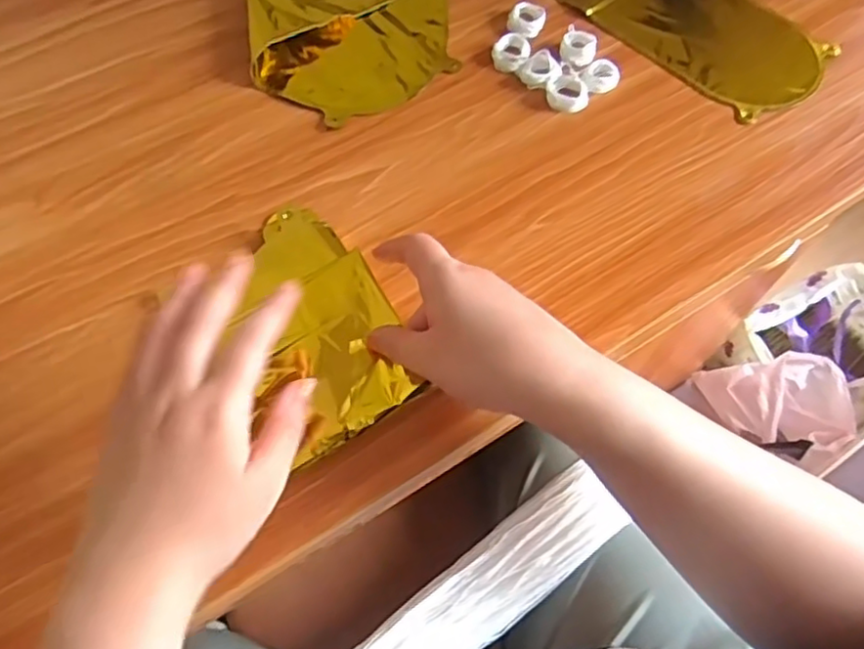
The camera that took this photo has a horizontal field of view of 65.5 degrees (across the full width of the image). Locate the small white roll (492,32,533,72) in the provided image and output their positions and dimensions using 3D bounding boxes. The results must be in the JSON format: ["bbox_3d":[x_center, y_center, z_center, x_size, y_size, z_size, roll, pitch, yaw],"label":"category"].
[{"bbox_3d":[0.063,-0.214,0.526,0.029,0.010,0.031,1,64,-1],"label":"small white roll"}]

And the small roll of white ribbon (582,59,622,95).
[{"bbox_3d":[0.130,-0.191,0.516,0.026,0.009,0.033,27,66,11],"label":"small roll of white ribbon"}]

